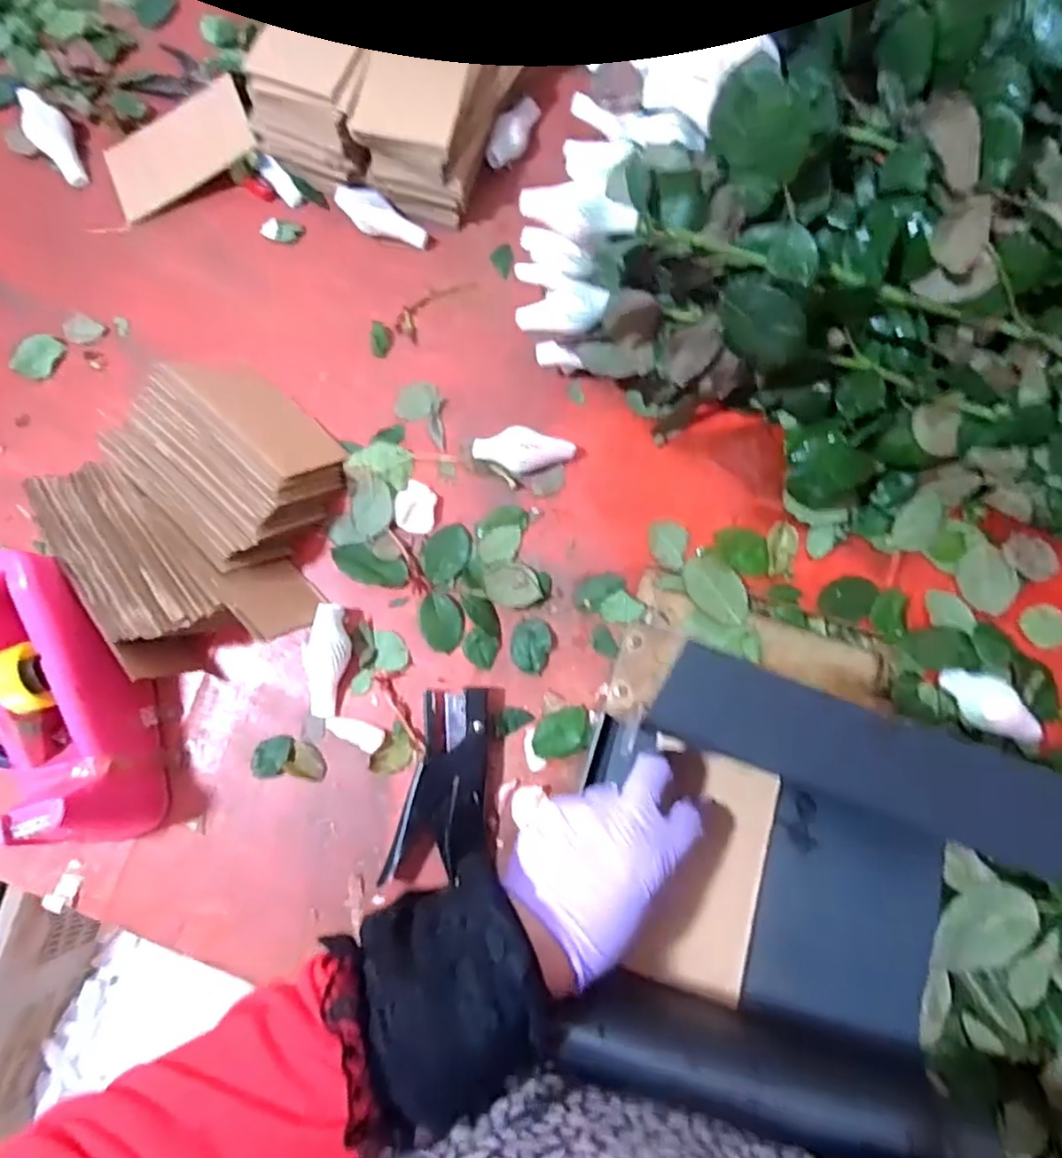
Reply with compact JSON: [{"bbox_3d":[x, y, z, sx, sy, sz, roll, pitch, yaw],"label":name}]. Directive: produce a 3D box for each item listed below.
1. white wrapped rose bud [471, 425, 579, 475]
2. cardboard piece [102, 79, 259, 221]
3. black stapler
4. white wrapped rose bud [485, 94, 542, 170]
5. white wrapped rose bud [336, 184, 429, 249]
[{"bbox_3d":[-0.006,-0.103,0.541,0.078,0.035,0.032,11,81,2],"label":"white wrapped rose bud"},{"bbox_3d":[-0.317,-0.388,0.603,0.138,0.007,0.079,-35,83,-1],"label":"cardboard piece"},{"bbox_3d":[-0.063,0.151,0.499,0.064,0.027,0.135,7,81,1],"label":"black stapler"},{"bbox_3d":[-0.014,-0.401,0.599,0.024,0.022,0.080,28,82,4],"label":"white wrapped rose bud"},{"bbox_3d":[-0.129,-0.313,0.581,0.081,0.023,0.026,25,82,-15],"label":"white wrapped rose bud"}]

